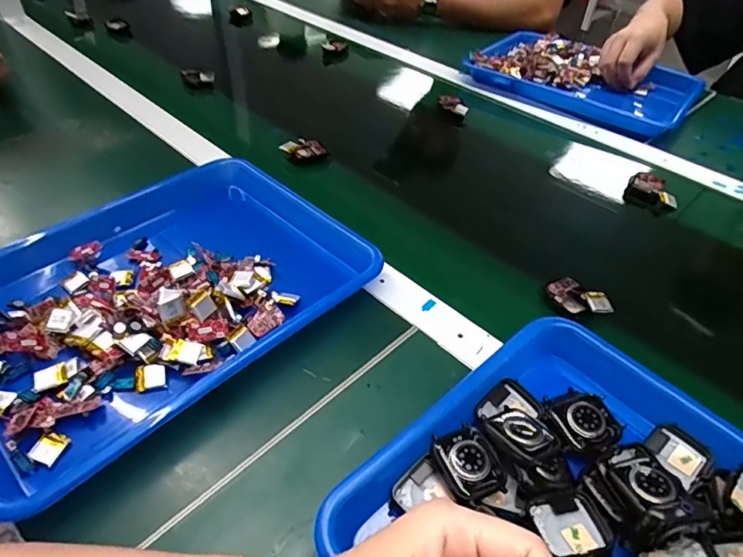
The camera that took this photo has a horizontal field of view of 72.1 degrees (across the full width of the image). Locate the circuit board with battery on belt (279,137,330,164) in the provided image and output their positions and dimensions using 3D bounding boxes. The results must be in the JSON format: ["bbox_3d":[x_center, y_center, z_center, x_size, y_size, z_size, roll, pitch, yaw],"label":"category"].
[{"bbox_3d":[-0.081,-0.155,0.621,0.054,0.023,0.030,8,44,5],"label":"circuit board with battery on belt"}]

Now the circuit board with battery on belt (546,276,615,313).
[{"bbox_3d":[0.185,0.017,0.453,0.055,0.011,0.034,32,51,26],"label":"circuit board with battery on belt"}]

